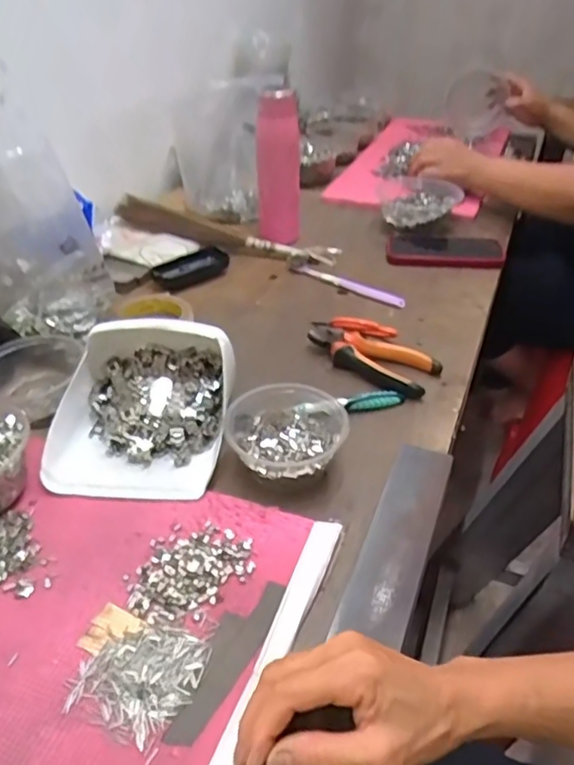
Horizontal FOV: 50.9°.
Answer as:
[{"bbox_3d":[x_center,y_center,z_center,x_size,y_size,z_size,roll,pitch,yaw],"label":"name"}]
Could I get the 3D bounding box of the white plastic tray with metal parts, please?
[{"bbox_3d":[-0.135,0.013,0.561,0.161,0.076,0.175,2,38,3],"label":"white plastic tray with metal parts"}]

